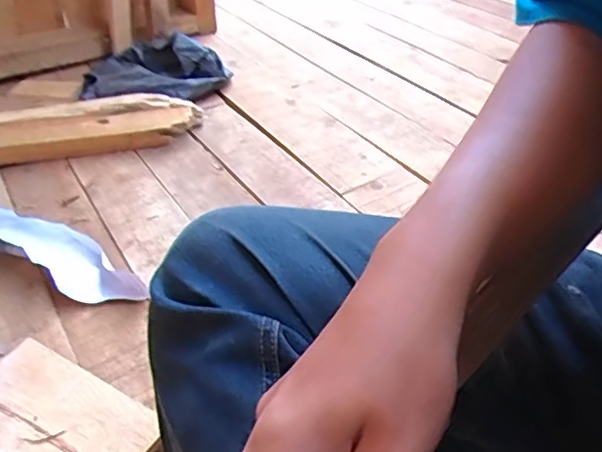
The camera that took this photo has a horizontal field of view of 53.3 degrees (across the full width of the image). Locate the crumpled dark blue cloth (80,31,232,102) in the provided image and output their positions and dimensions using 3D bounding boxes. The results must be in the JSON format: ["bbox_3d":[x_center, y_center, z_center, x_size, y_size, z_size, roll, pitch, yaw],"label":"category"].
[{"bbox_3d":[-0.255,-0.271,1.040,0.249,0.063,0.251,-8,36,-6],"label":"crumpled dark blue cloth"}]

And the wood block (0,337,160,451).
[{"bbox_3d":[-0.205,0.161,0.499,0.178,0.015,0.095,18,41,27],"label":"wood block"}]

